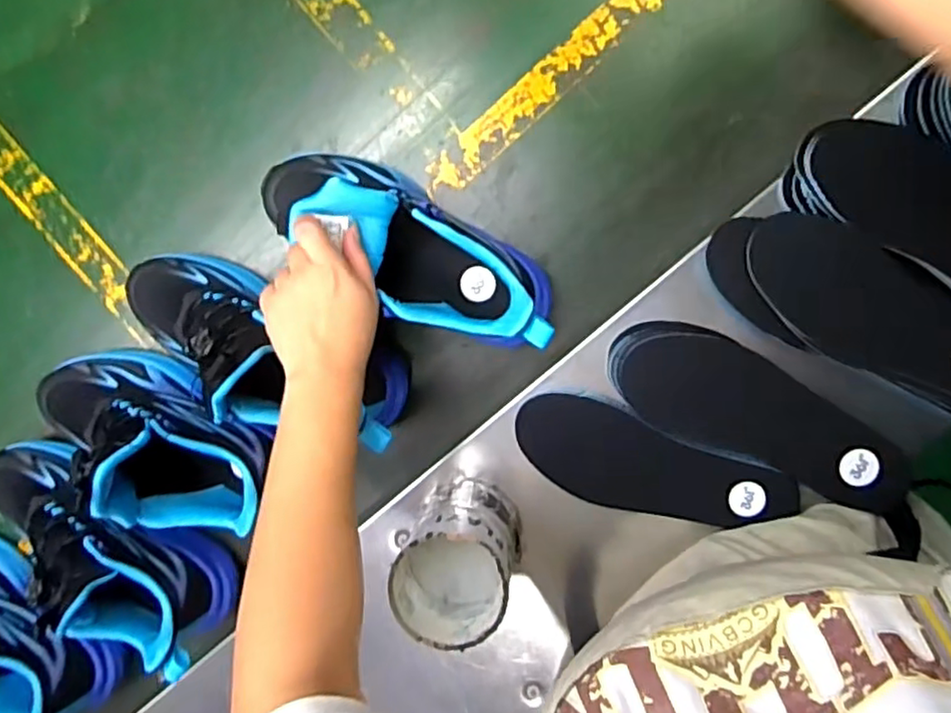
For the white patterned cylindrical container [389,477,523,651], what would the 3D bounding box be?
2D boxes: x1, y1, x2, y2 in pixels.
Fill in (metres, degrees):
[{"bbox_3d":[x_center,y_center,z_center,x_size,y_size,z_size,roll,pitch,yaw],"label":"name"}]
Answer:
[{"bbox_3d":[-0.012,0.150,0.508,0.078,0.137,0.086,29,101,0],"label":"white patterned cylindrical container"}]

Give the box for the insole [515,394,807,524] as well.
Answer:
[{"bbox_3d":[0.139,0.091,0.518,0.218,0.010,0.072,19,100,2],"label":"insole"}]

